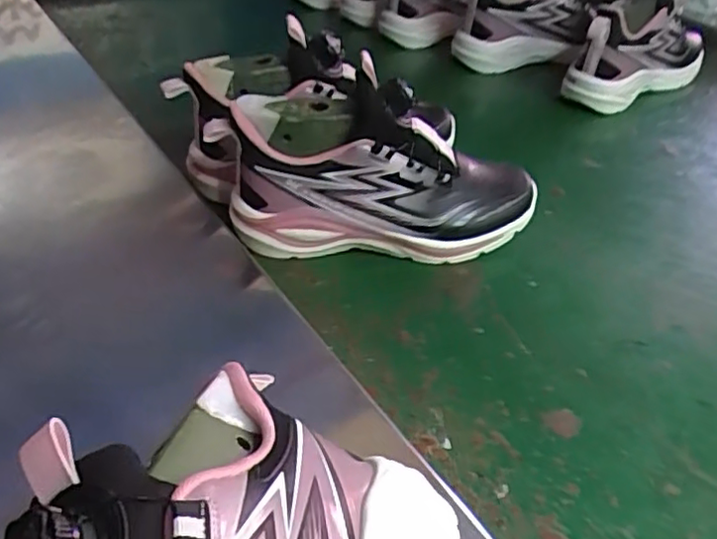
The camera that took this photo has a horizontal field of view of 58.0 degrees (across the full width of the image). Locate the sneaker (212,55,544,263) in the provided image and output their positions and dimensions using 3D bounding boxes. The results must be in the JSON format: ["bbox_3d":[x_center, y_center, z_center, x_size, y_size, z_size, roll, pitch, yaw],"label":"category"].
[{"bbox_3d":[0.015,-0.088,0.545,0.271,0.122,0.105,2,42,-2],"label":"sneaker"}]

